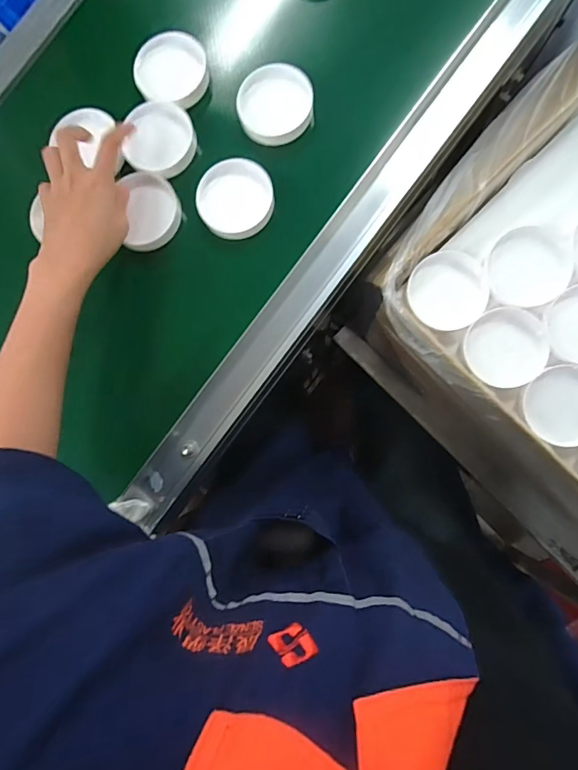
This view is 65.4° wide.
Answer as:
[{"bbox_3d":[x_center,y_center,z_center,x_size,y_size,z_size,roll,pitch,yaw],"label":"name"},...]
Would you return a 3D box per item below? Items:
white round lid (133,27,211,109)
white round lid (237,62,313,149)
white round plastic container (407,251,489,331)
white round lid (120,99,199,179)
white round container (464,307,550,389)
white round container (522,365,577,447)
[{"bbox_3d":[-0.127,-0.341,0.486,0.075,0.019,0.073,-1,84,5],"label":"white round lid"},{"bbox_3d":[-0.015,-0.297,0.475,0.076,0.019,0.076,-1,84,5],"label":"white round lid"},{"bbox_3d":[0.159,-0.096,0.457,0.075,0.017,0.075,-1,84,5],"label":"white round plastic container"},{"bbox_3d":[-0.141,-0.263,0.486,0.073,0.018,0.074,-1,84,5],"label":"white round lid"},{"bbox_3d":[0.216,-0.037,0.449,0.072,0.019,0.077,-1,84,5],"label":"white round container"},{"bbox_3d":[0.270,0.020,0.435,0.070,0.012,0.075,-16,83,3],"label":"white round container"}]

